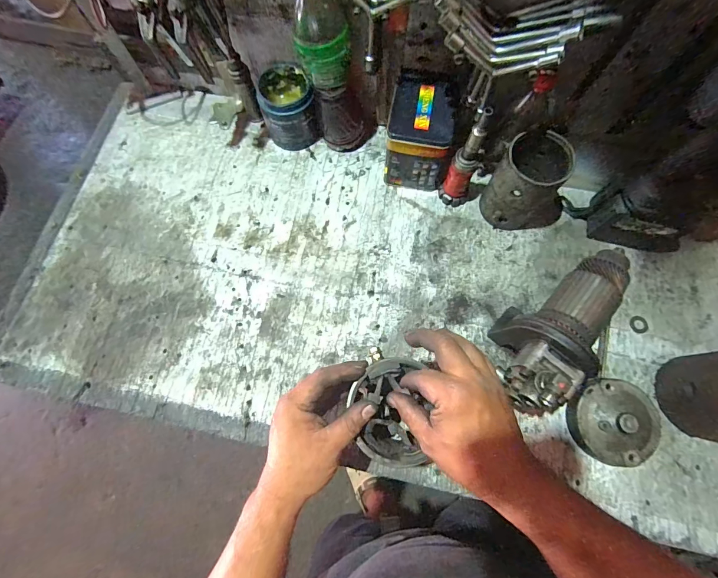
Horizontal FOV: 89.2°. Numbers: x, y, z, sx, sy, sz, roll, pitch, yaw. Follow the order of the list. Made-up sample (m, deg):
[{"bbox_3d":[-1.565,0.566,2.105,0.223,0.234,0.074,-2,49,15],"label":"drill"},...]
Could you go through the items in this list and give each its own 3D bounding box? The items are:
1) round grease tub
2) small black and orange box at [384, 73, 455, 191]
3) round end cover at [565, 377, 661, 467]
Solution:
[{"bbox_3d":[-0.119,-0.307,0.628,0.090,0.098,0.104,-15,73,-4],"label":"round grease tub"},{"bbox_3d":[0.100,-0.242,0.587,0.105,0.129,0.116,14,74,5],"label":"small black and orange box"},{"bbox_3d":[0.348,0.179,0.494,0.105,0.053,0.107,0,73,0],"label":"round end cover"}]

